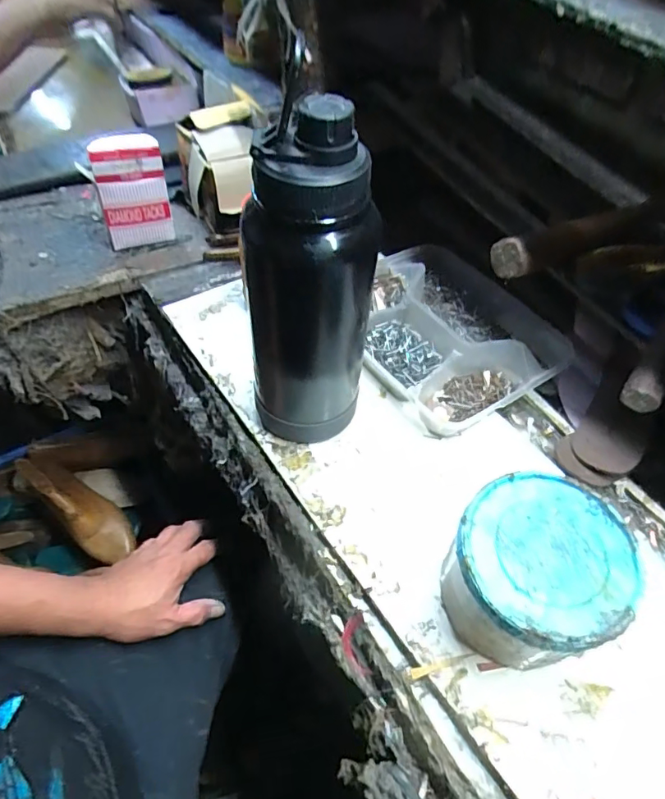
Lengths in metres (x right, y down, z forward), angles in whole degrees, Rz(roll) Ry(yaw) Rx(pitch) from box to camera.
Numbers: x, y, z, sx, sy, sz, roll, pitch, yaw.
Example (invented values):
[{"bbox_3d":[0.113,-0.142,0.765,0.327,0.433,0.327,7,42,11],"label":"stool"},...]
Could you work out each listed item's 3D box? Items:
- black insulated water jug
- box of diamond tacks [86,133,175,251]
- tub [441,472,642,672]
[{"bbox_3d":[-0.016,-0.062,0.352,0.068,0.251,0.068,21,55,15],"label":"black insulated water jug"},{"bbox_3d":[-0.233,-0.241,0.593,0.078,0.120,0.040,-16,54,-12],"label":"box of diamond tacks"},{"bbox_3d":[0.128,0.114,0.332,0.096,0.081,0.104,0,52,0],"label":"tub"}]

